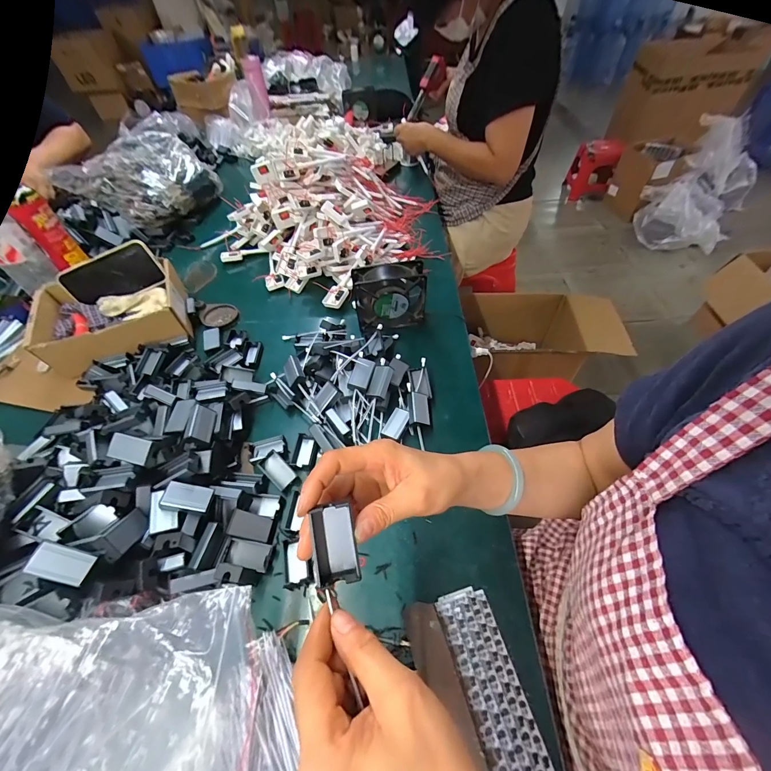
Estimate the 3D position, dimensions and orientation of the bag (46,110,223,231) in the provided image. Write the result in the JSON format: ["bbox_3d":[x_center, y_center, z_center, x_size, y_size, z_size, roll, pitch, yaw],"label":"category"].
[{"bbox_3d":[-0.622,-0.577,0.960,0.262,0.158,0.391,14,54,14],"label":"bag"}]

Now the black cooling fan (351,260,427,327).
[{"bbox_3d":[0.008,-0.155,0.604,0.118,0.114,0.042,-6,52,-2],"label":"black cooling fan"}]

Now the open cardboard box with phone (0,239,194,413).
[{"bbox_3d":[-0.535,-0.103,0.602,0.346,0.137,0.196,-20,54,-12],"label":"open cardboard box with phone"}]

